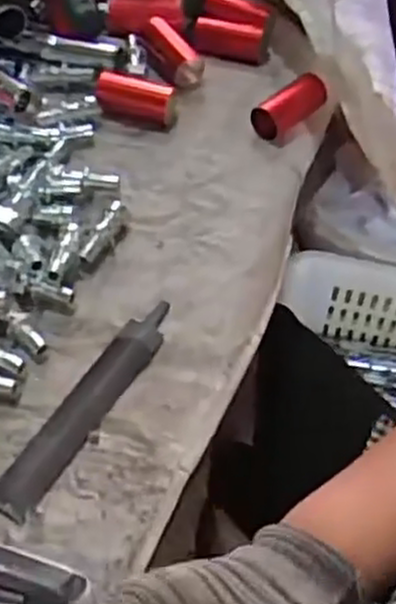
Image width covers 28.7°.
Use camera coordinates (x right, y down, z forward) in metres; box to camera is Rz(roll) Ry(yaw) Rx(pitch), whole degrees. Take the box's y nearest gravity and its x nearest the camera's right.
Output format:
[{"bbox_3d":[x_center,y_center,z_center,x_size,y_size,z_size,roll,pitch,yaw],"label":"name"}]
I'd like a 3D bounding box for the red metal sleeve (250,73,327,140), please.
[{"bbox_3d":[0.072,-0.151,0.616,0.069,0.032,0.026,-37,62,-25],"label":"red metal sleeve"}]

